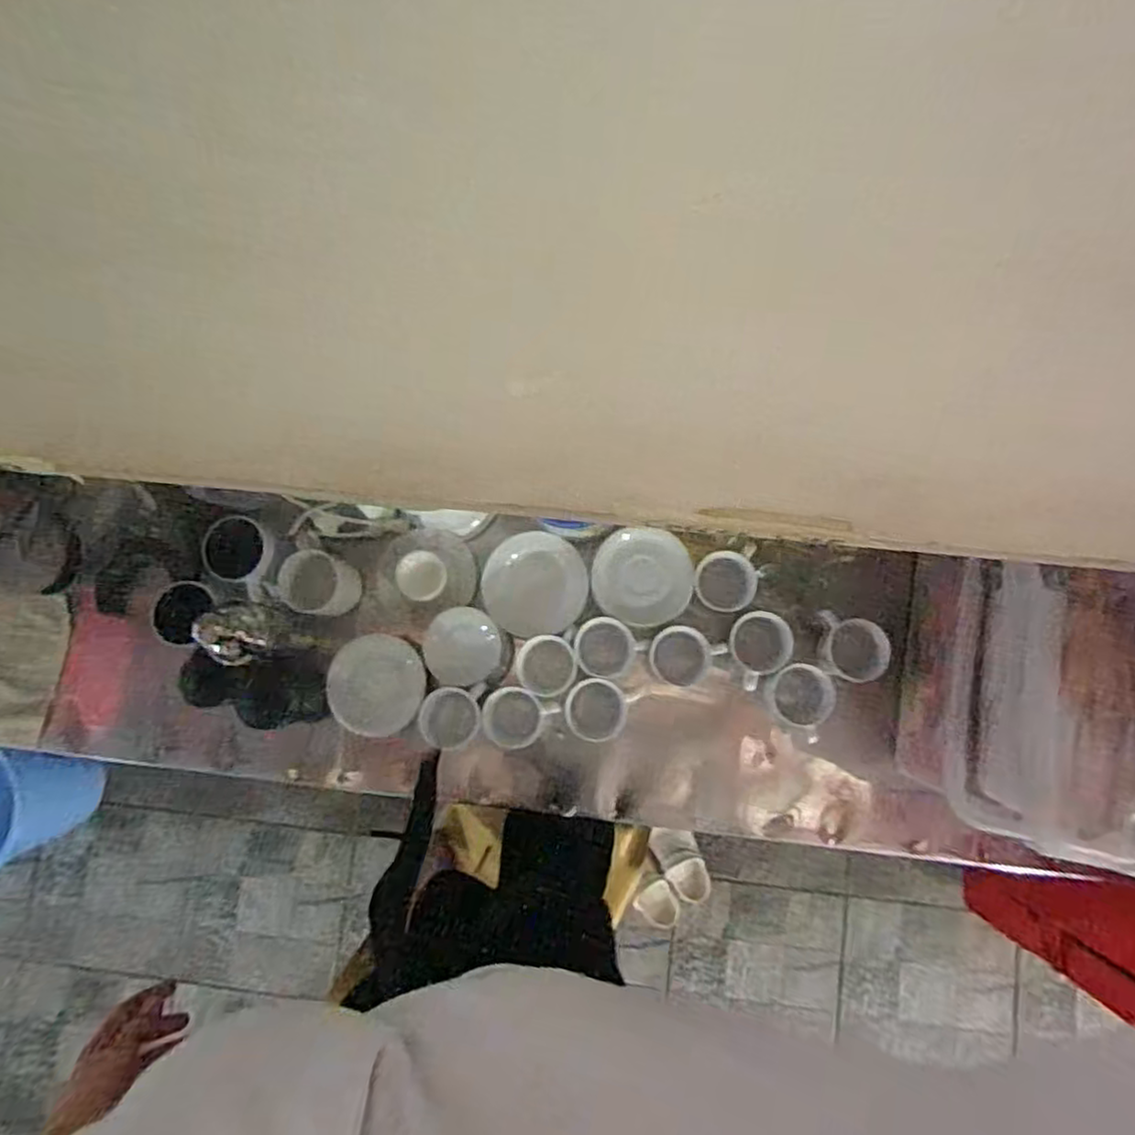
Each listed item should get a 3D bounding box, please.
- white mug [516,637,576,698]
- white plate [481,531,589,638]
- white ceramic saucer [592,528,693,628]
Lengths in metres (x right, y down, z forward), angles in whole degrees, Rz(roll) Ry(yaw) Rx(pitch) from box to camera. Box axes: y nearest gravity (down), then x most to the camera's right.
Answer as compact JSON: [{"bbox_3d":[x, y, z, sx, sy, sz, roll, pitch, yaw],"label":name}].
[{"bbox_3d":[-0.028,0.143,1.030,0.083,0.099,0.082,0,84,3],"label":"white mug"},{"bbox_3d":[-0.050,0.026,1.045,0.152,0.017,0.155,-2,107,-7],"label":"white plate"},{"bbox_3d":[0.108,0.014,0.996,0.140,0.032,0.133,0,84,3],"label":"white ceramic saucer"}]

